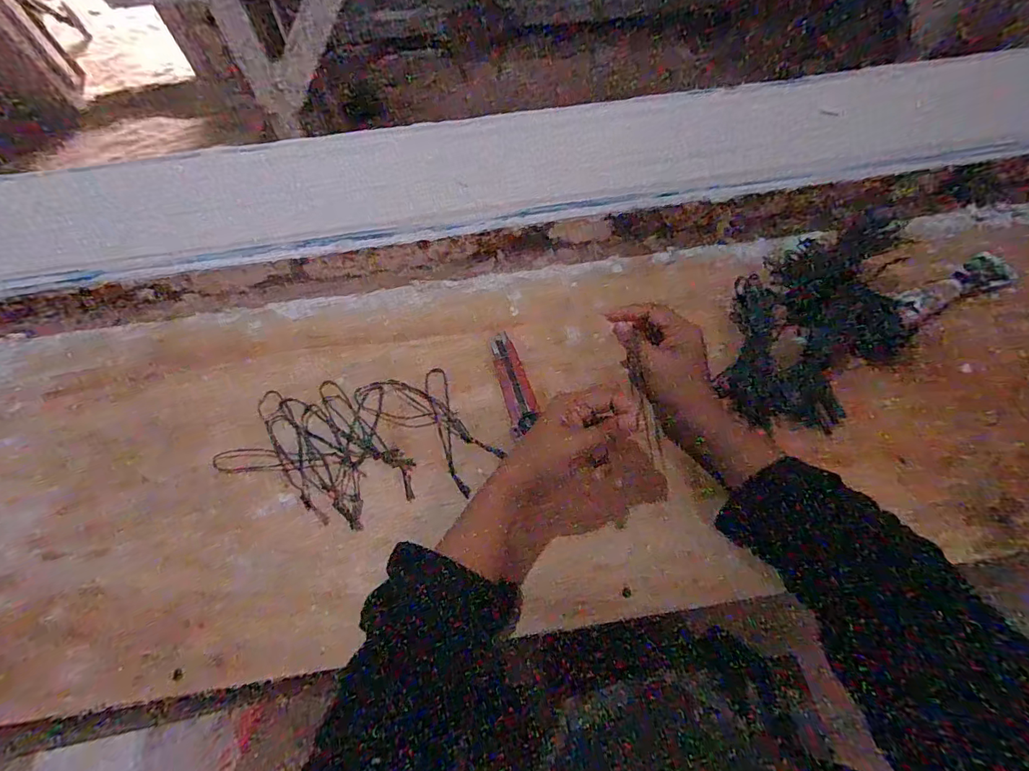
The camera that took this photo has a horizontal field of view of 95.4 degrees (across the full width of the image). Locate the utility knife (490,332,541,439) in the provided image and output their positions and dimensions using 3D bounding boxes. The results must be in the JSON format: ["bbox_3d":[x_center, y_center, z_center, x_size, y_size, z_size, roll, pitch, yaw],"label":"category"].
[{"bbox_3d":[0.000,-0.004,0.474,0.030,0.006,0.114,-13,61,-5],"label":"utility knife"}]

